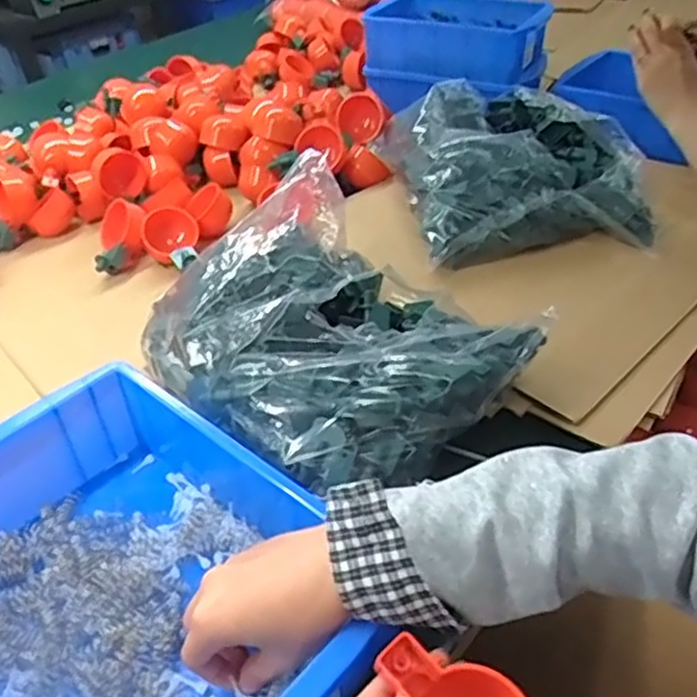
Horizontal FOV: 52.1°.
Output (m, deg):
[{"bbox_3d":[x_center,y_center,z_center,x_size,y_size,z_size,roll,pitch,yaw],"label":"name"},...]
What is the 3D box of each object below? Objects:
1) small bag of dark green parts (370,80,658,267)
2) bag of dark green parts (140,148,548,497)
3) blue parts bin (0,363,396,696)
[{"bbox_3d":[0.183,-0.224,0.817,0.247,0.085,0.303,-9,40,-5],"label":"small bag of dark green parts"},{"bbox_3d":[-0.022,-0.027,0.570,0.226,0.085,0.277,-31,46,-29],"label":"bag of dark green parts"},{"bbox_3d":[-0.131,0.144,0.442,0.288,0.090,0.206,30,50,30],"label":"blue parts bin"}]

